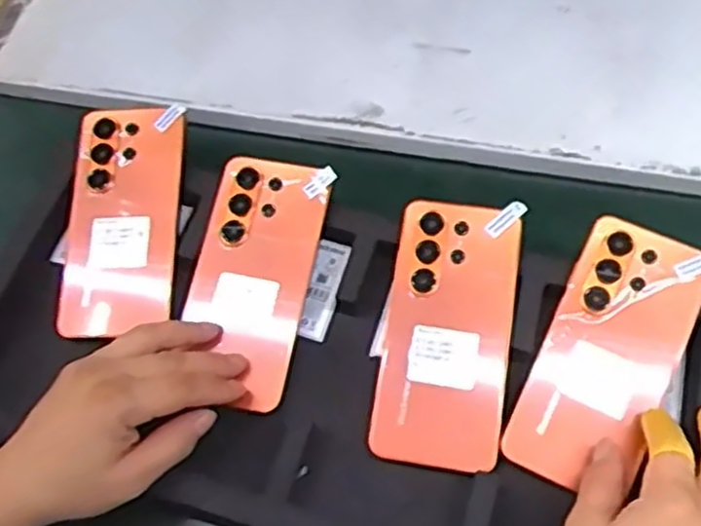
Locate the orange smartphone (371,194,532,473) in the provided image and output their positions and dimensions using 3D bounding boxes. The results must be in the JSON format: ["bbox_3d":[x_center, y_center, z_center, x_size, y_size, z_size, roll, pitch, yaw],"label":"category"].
[{"bbox_3d":[0.062,0.041,0.472,0.076,0.010,0.169,8,74,9],"label":"orange smartphone"}]

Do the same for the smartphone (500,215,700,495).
[{"bbox_3d":[0.157,0.055,0.463,0.080,0.011,0.170,31,80,17],"label":"smartphone"}]

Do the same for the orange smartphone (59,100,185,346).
[{"bbox_3d":[-0.154,-0.030,0.514,0.071,0.012,0.161,3,78,-8],"label":"orange smartphone"}]

